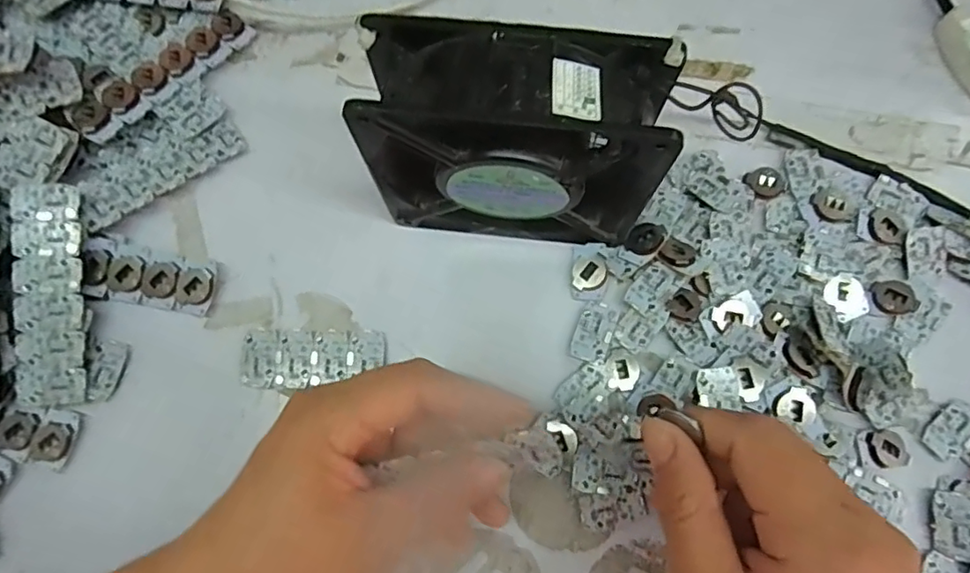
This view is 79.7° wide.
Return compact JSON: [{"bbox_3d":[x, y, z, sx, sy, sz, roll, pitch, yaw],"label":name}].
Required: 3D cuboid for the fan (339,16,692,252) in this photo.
[{"bbox_3d":[0.015,-0.059,0.257,0.128,0.116,0.044,9,77,4],"label":"fan"}]

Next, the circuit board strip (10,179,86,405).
[{"bbox_3d":[-0.216,0.004,0.288,0.030,0.005,0.109,-1,87,-17],"label":"circuit board strip"}]

